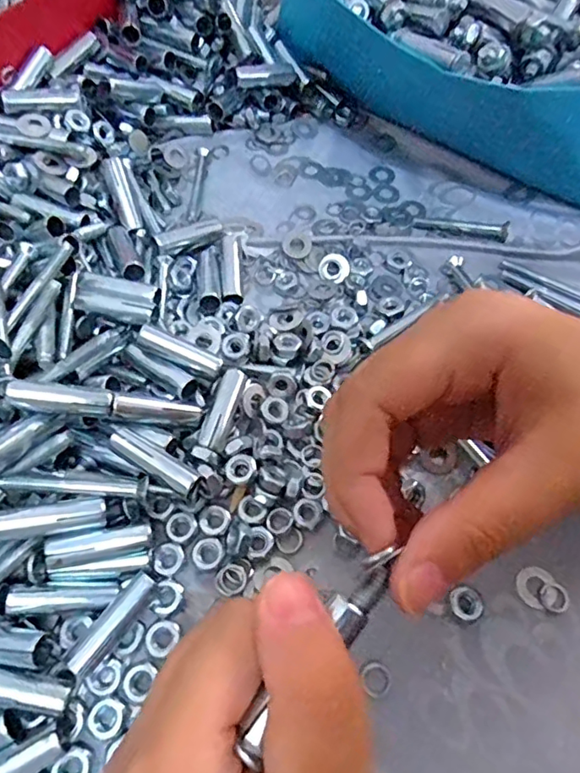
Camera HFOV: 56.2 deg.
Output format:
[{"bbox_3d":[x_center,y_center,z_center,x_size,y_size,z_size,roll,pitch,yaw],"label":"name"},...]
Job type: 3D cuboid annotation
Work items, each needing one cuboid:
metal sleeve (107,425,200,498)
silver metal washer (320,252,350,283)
[{"bbox_3d":[-0.055,0.030,0.221,0.038,0.012,0.011,28,64,13],"label":"metal sleeve"},{"bbox_3d":[0.025,-0.066,0.299,0.016,0.005,0.016,10,61,4],"label":"silver metal washer"}]

